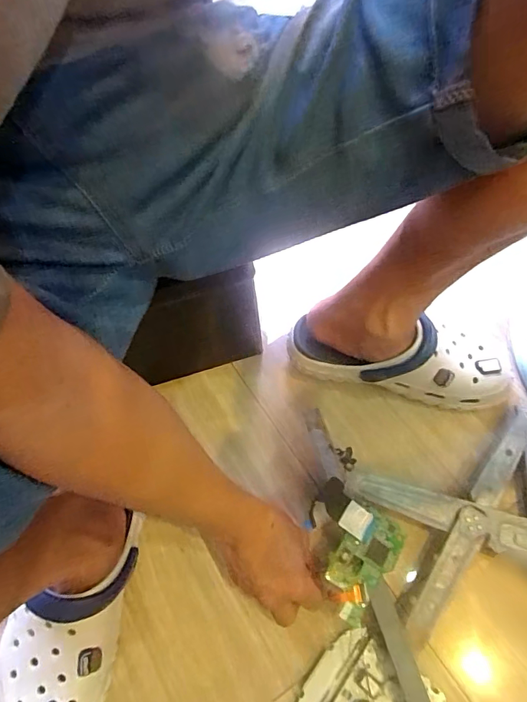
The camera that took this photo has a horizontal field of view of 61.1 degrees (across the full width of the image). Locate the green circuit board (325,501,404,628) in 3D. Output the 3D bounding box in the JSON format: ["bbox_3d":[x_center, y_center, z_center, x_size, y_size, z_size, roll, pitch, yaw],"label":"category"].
[{"bbox_3d":[0.094,0.210,0.444,0.066,0.012,0.100,34,68,-1],"label":"green circuit board"}]

